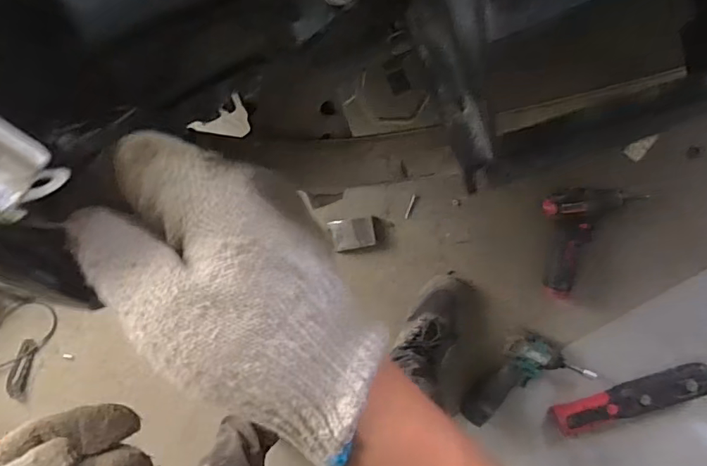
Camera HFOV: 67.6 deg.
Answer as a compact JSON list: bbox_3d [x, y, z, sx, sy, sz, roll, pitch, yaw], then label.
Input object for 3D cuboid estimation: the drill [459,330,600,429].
[{"bbox_3d":[0.317,0.264,1.019,0.257,0.054,0.139,-24,95,7],"label":"drill"}]

